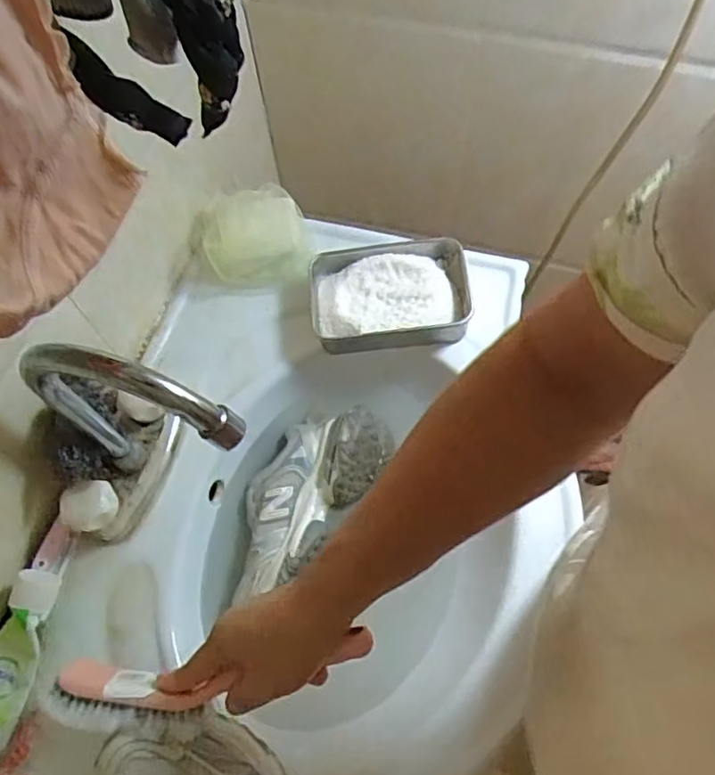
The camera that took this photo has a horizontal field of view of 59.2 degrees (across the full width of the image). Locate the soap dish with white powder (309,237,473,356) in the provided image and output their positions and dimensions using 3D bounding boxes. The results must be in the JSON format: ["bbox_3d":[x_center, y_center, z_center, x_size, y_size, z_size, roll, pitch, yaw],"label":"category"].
[{"bbox_3d":[0.033,-0.086,0.604,0.149,0.041,0.106,-7,65,-1],"label":"soap dish with white powder"}]

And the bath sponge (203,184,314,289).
[{"bbox_3d":[-0.104,-0.154,0.636,0.101,0.046,0.105,-13,65,-4],"label":"bath sponge"}]

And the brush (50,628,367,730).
[{"bbox_3d":[-0.098,0.193,0.417,0.228,0.025,0.044,-14,64,13],"label":"brush"}]

